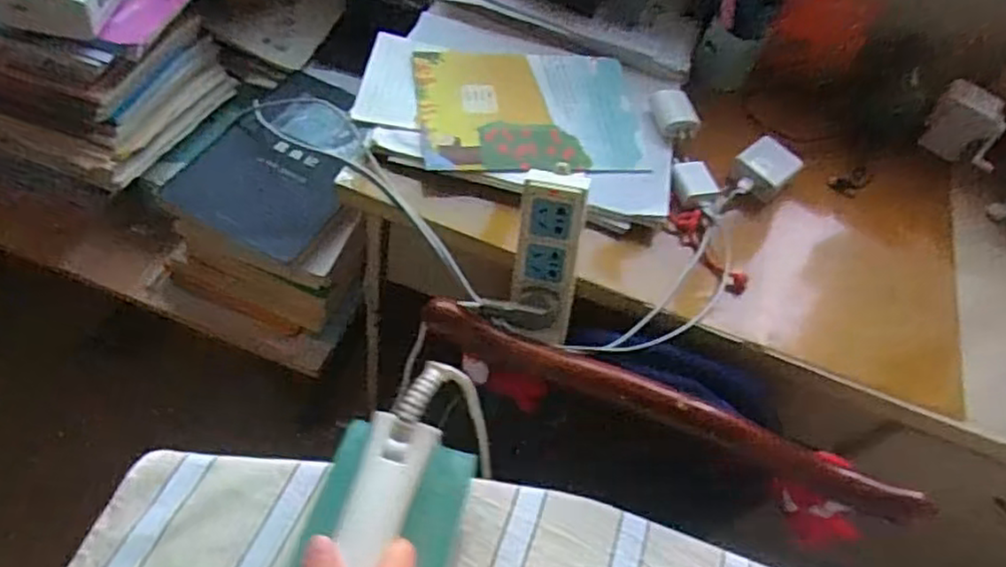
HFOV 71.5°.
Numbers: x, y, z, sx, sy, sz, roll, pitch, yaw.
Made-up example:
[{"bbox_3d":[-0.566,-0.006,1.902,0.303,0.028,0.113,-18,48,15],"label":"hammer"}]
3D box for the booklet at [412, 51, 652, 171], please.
[{"bbox_3d":[0.027,-0.177,0.707,0.222,0.008,0.155,-1,60,-14],"label":"booklet"}]

